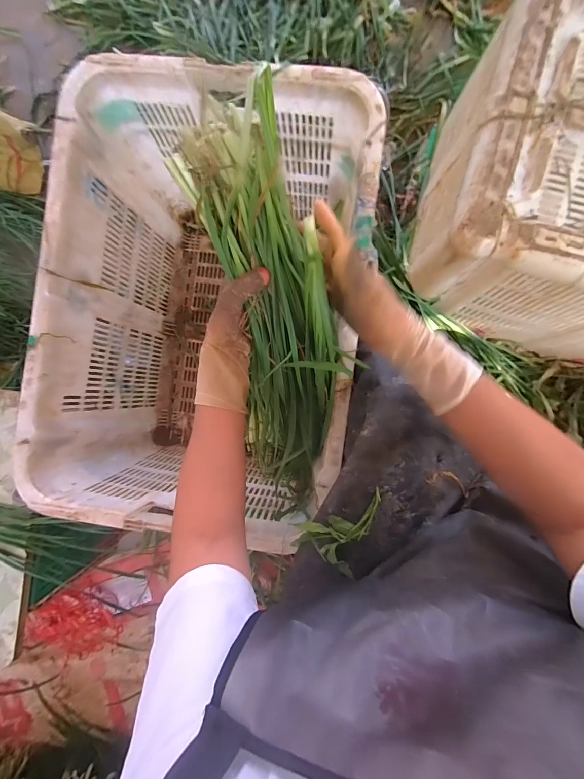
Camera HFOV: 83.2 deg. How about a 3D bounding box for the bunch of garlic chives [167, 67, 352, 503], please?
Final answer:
[{"bbox_3d":[-0.012,-0.035,0.400,0.129,0.075,0.475,-6,125,5],"label":"bunch of garlic chives"}]

